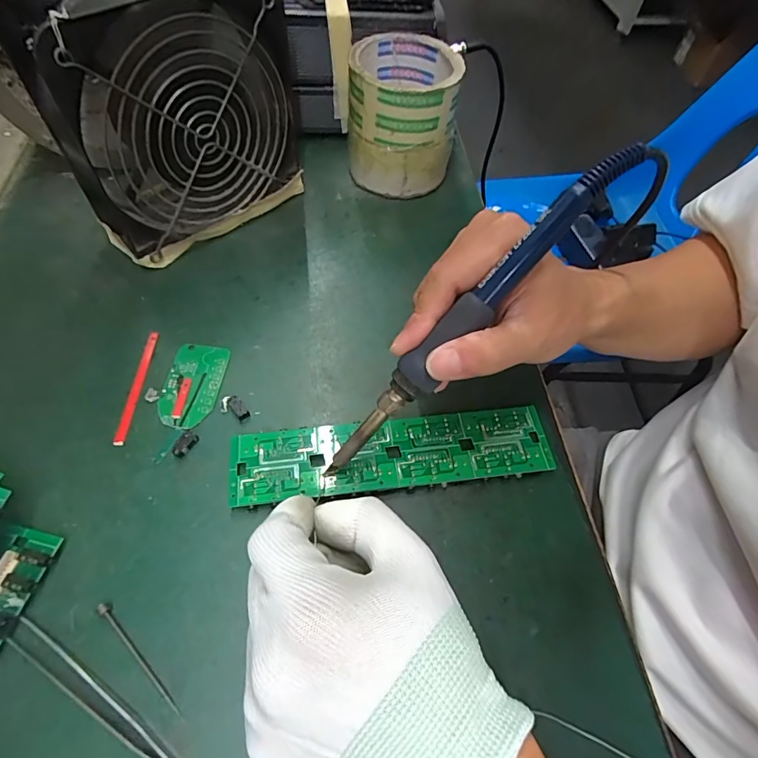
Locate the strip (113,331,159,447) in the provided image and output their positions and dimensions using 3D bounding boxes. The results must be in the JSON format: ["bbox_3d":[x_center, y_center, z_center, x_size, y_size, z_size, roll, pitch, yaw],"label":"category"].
[{"bbox_3d":[-0.150,0.003,0.281,0.008,0.004,0.080,2,58,-2],"label":"strip"}]

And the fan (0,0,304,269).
[{"bbox_3d":[-0.130,-0.174,0.307,0.053,0.153,0.147,41,65,20],"label":"fan"}]

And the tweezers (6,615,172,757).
[{"bbox_3d":[-0.114,0.145,0.193,0.124,0.007,0.011,30,61,15],"label":"tweezers"}]

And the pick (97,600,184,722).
[{"bbox_3d":[-0.110,0.127,0.206,0.064,0.007,0.005,41,65,20],"label":"pick"}]

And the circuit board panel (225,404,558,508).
[{"bbox_3d":[0.008,0.042,0.260,0.180,0.004,0.043,-5,60,-6],"label":"circuit board panel"}]

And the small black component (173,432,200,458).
[{"bbox_3d":[-0.113,0.038,0.262,0.011,0.004,0.015,23,60,11],"label":"small black component"}]

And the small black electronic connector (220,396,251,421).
[{"bbox_3d":[-0.088,0.018,0.275,0.013,0.004,0.019,-30,64,-20],"label":"small black electronic connector"}]

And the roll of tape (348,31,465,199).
[{"bbox_3d":[0.019,-0.217,0.381,0.085,0.093,0.086,6,58,0],"label":"roll of tape"}]

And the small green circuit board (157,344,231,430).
[{"bbox_3d":[-0.116,0.002,0.284,0.034,0.004,0.059,4,58,0],"label":"small green circuit board"}]

